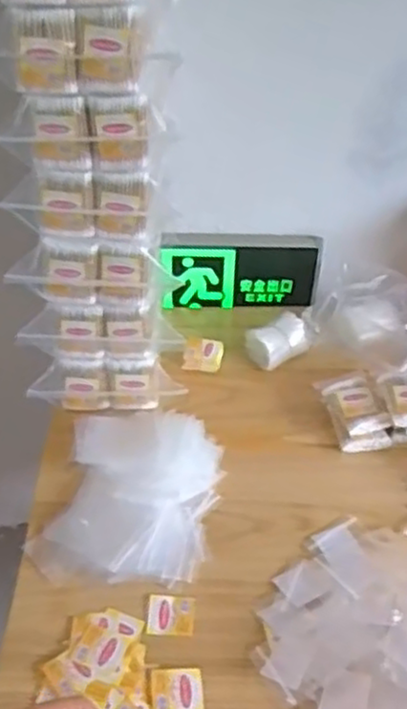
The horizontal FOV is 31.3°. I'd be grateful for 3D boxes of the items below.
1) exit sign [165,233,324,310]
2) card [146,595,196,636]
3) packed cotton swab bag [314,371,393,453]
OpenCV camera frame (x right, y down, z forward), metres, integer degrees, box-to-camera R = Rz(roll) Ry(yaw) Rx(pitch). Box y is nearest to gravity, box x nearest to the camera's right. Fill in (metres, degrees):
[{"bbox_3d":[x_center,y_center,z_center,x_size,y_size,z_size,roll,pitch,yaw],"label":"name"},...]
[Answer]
[{"bbox_3d":[0.056,-0.114,1.023,0.213,0.110,0.027,-1,39,-1],"label":"exit sign"},{"bbox_3d":[-0.030,0.240,0.674,0.044,0.004,0.040,1,39,1],"label":"card"},{"bbox_3d":[0.176,0.066,0.856,0.060,0.040,0.110,-9,40,-11],"label":"packed cotton swab bag"}]

